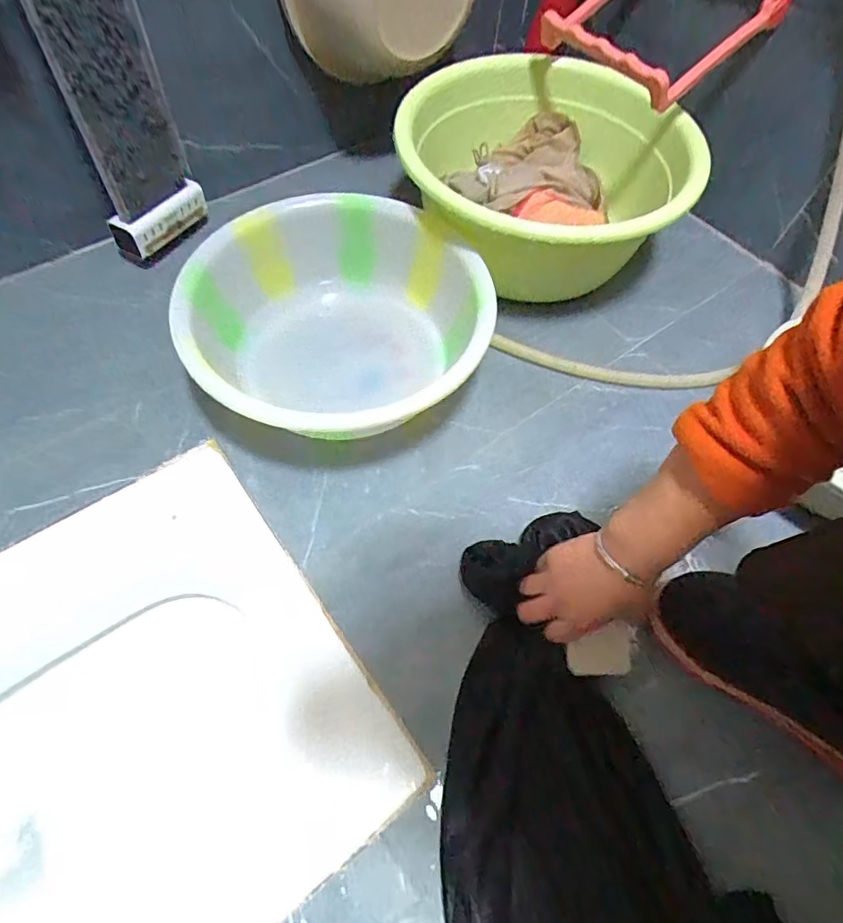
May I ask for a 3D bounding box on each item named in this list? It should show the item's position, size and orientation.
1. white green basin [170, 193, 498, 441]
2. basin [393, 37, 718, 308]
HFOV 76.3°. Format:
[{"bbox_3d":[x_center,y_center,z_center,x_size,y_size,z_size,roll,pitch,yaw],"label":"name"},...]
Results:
[{"bbox_3d":[-0.091,-0.157,0.646,0.341,0.125,0.329,1,60,-2],"label":"white green basin"},{"bbox_3d":[0.165,-0.398,0.764,0.376,0.184,0.402,1,60,-2],"label":"basin"}]

